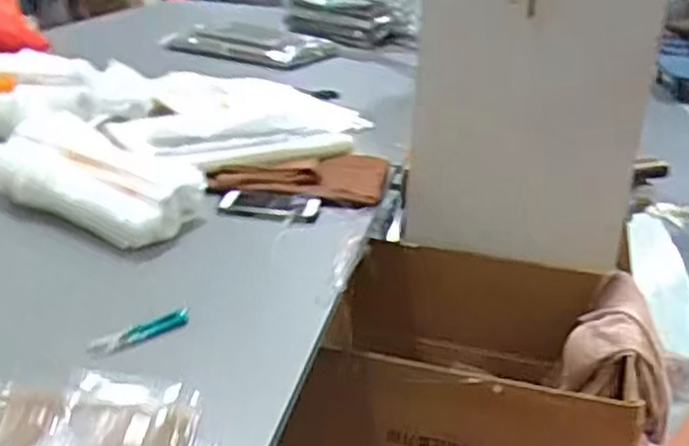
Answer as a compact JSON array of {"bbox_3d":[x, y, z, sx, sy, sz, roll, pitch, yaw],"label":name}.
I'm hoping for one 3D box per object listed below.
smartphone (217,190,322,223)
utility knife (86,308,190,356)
[{"bbox_3d":[-0.102,-0.024,1.040,0.134,0.013,0.067,6,37,-3],"label":"smartphone"},{"bbox_3d":[-0.200,0.106,0.746,0.105,0.016,0.020,-14,29,-36],"label":"utility knife"}]

